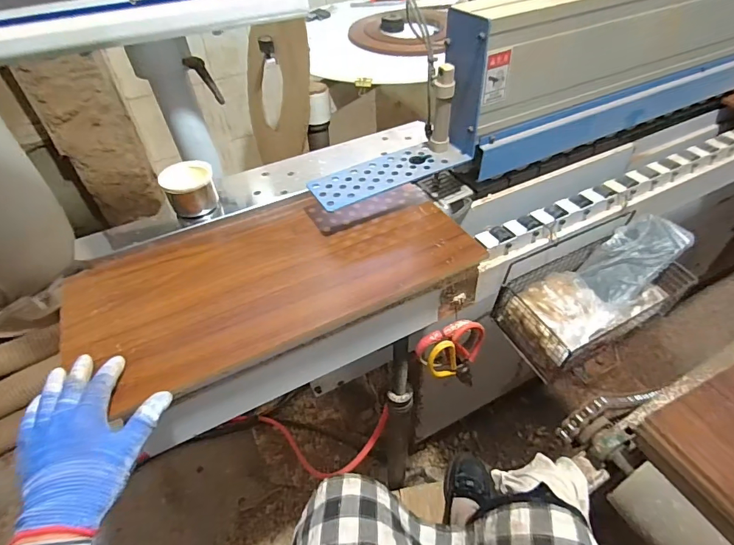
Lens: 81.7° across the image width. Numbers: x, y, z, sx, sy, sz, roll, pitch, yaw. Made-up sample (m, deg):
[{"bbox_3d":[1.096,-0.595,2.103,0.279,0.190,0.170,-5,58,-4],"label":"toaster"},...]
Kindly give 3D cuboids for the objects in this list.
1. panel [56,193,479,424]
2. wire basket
[{"bbox_3d":[-0.114,-0.008,0.549,0.484,0.022,0.237,-22,49,-18],"label":"panel"},{"bbox_3d":[0.355,0.027,0.648,0.284,0.112,0.132,-22,48,-18],"label":"wire basket"}]

